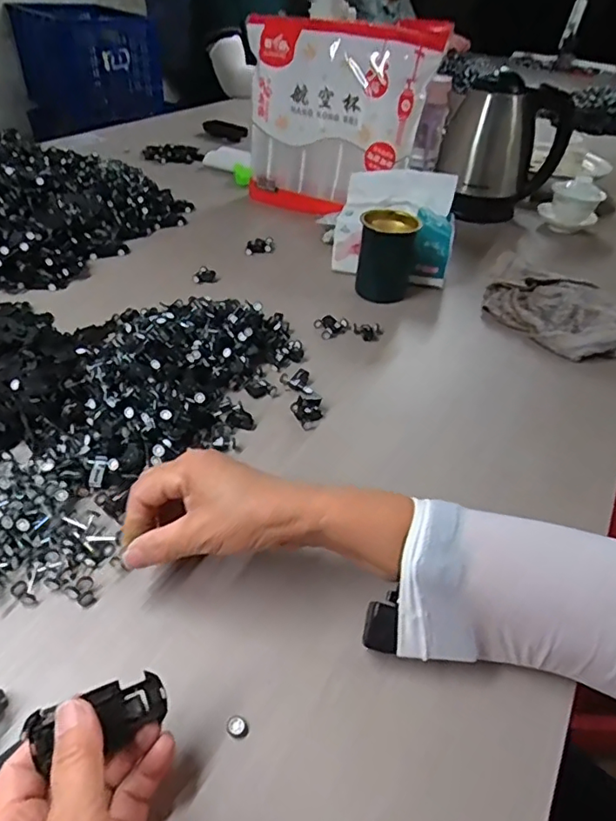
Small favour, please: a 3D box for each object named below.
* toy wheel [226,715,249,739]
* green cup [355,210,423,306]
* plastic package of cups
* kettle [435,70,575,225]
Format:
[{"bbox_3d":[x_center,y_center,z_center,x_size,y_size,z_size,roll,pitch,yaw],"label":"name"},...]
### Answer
[{"bbox_3d":[-0.041,0.185,0.325,0.014,0.004,0.011,27,45,23],"label":"toy wheel"},{"bbox_3d":[0.105,-0.209,0.737,0.068,0.095,0.067,3,40,-3],"label":"green cup"},{"bbox_3d":[0.036,-0.468,0.905,0.296,0.282,0.108,29,46,25],"label":"plastic package of cups"},{"bbox_3d":[0.349,-0.468,0.989,0.210,0.223,0.185,13,41,8],"label":"kettle"}]

